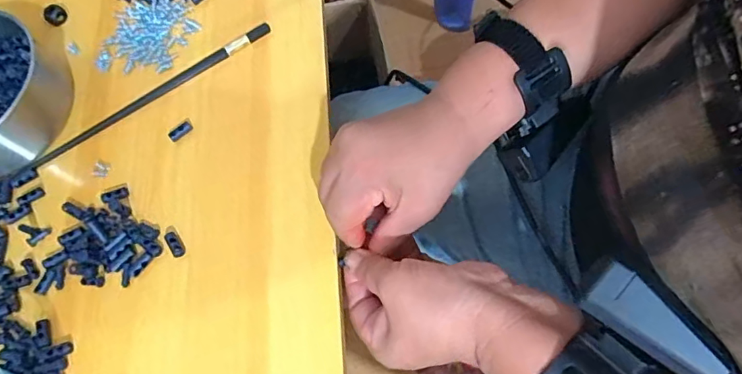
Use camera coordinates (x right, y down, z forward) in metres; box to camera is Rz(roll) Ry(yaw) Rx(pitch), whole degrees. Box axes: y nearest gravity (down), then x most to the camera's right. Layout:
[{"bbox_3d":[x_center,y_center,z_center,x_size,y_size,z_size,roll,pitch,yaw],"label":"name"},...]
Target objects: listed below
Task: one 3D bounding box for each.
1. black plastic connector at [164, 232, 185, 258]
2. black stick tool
[{"bbox_3d":[-0.138,0.040,0.343,0.008,0.006,0.020,-31,84,-9],"label":"black plastic connector"},{"bbox_3d":[-0.173,-0.075,0.384,0.210,0.008,0.011,-33,72,-9],"label":"black stick tool"}]

